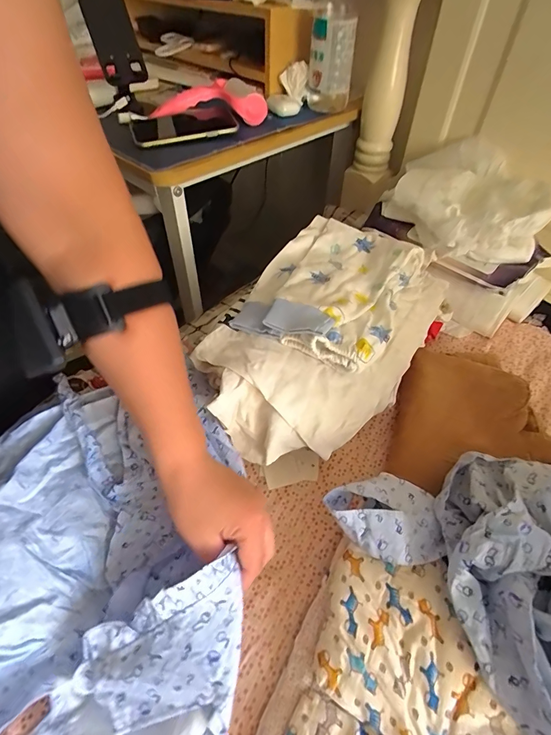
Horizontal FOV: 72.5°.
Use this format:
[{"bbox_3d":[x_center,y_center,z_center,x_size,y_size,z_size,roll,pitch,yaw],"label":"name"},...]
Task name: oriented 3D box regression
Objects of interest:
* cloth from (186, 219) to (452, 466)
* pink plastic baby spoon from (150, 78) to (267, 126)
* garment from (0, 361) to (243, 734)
[{"bbox_3d":[0.065,-0.044,0.462,0.203,0.114,0.339,25,53,20],"label":"cloth"},{"bbox_3d":[-0.107,-0.409,0.578,0.183,0.050,0.040,5,49,3],"label":"pink plastic baby spoon"},{"bbox_3d":[-0.189,0.187,0.303,0.323,0.109,0.358,15,52,12],"label":"garment"}]

